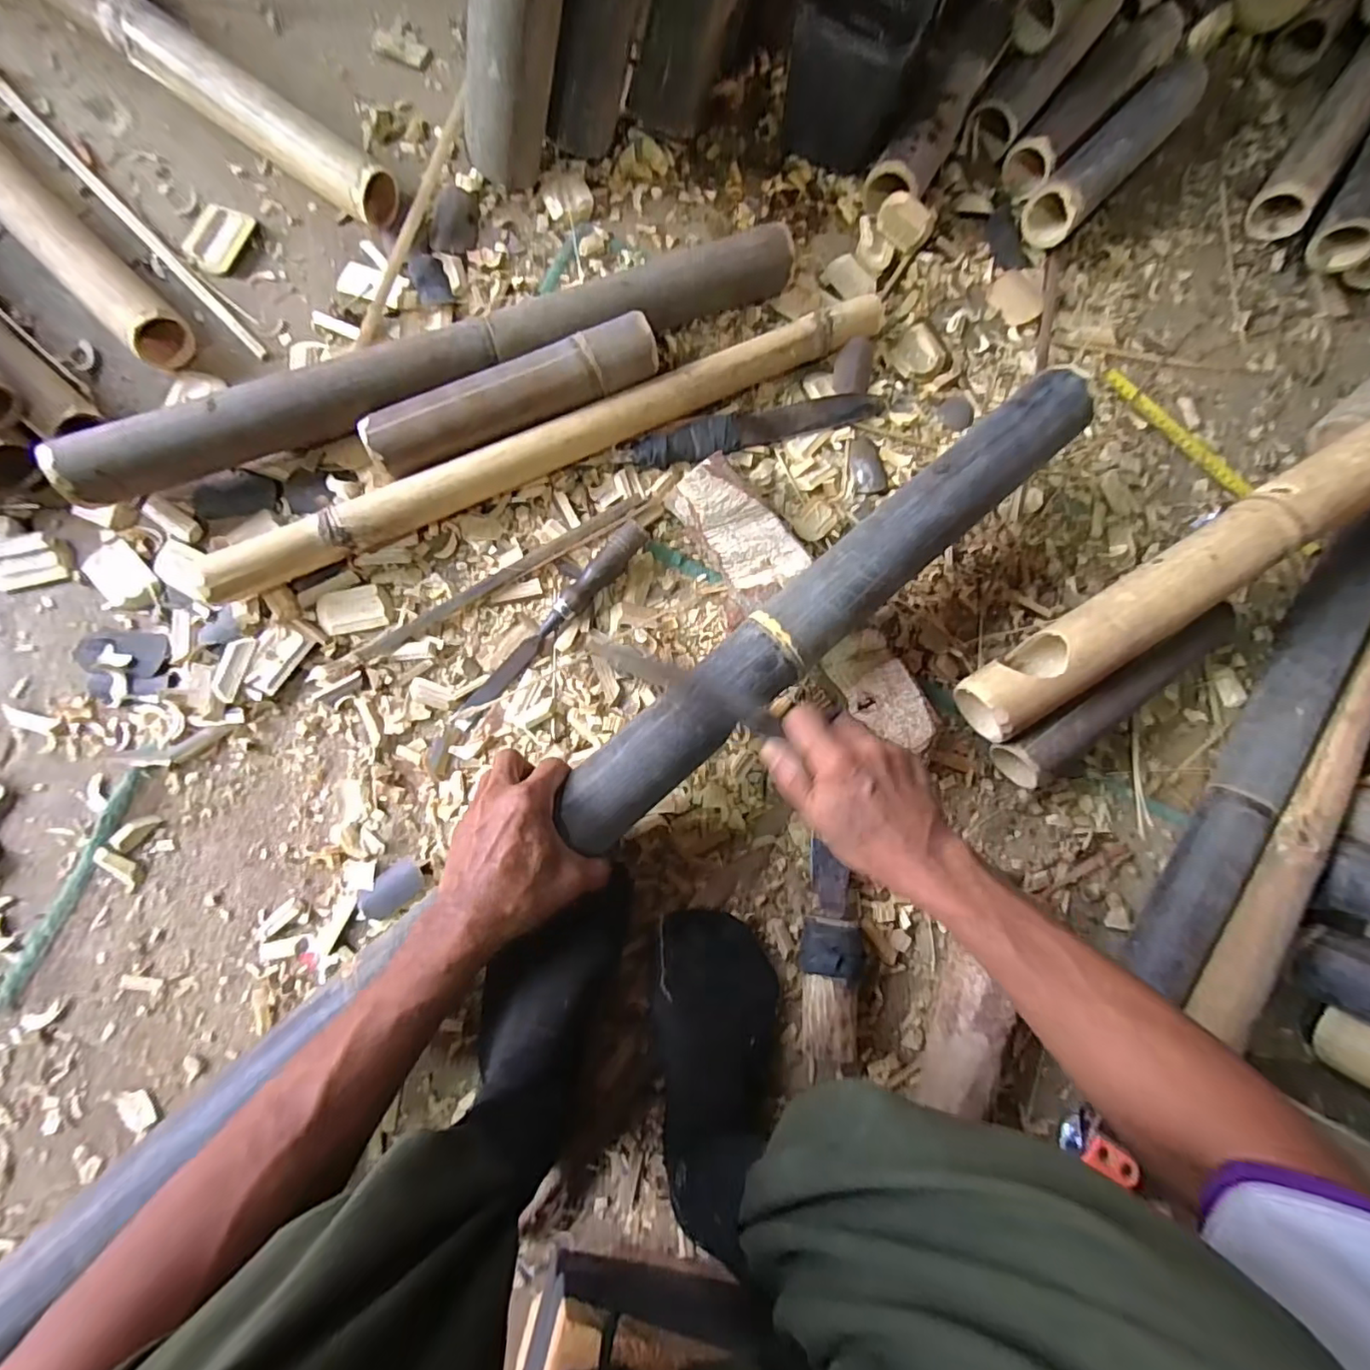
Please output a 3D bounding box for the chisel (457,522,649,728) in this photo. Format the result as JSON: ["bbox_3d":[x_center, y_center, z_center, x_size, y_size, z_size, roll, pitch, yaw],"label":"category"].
[{"bbox_3d":[-0.122,-0.054,0.541,0.023,0.026,0.240,41,82,0],"label":"chisel"}]

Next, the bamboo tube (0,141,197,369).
[{"bbox_3d":[-0.678,-0.509,0.523,0.603,0.058,0.057,43,82,0],"label":"bamboo tube"}]

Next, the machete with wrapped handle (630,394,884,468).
[{"bbox_3d":[0.073,-0.254,0.586,0.253,0.021,0.044,-19,86,-7],"label":"machete with wrapped handle"}]

